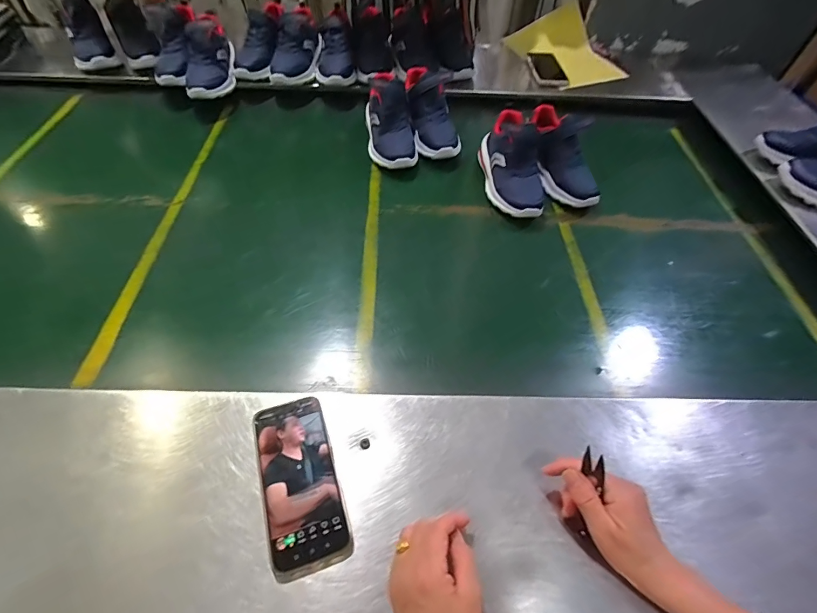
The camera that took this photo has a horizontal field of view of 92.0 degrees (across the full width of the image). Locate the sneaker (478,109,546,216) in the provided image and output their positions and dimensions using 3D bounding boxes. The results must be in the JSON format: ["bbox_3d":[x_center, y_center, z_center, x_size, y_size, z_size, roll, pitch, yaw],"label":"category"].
[{"bbox_3d":[0.202,-0.264,0.723,0.102,0.124,0.199,-1,54,-4],"label":"sneaker"}]

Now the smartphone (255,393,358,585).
[{"bbox_3d":[-0.114,0.181,0.415,0.076,0.010,0.169,-15,57,-14],"label":"smartphone"}]

